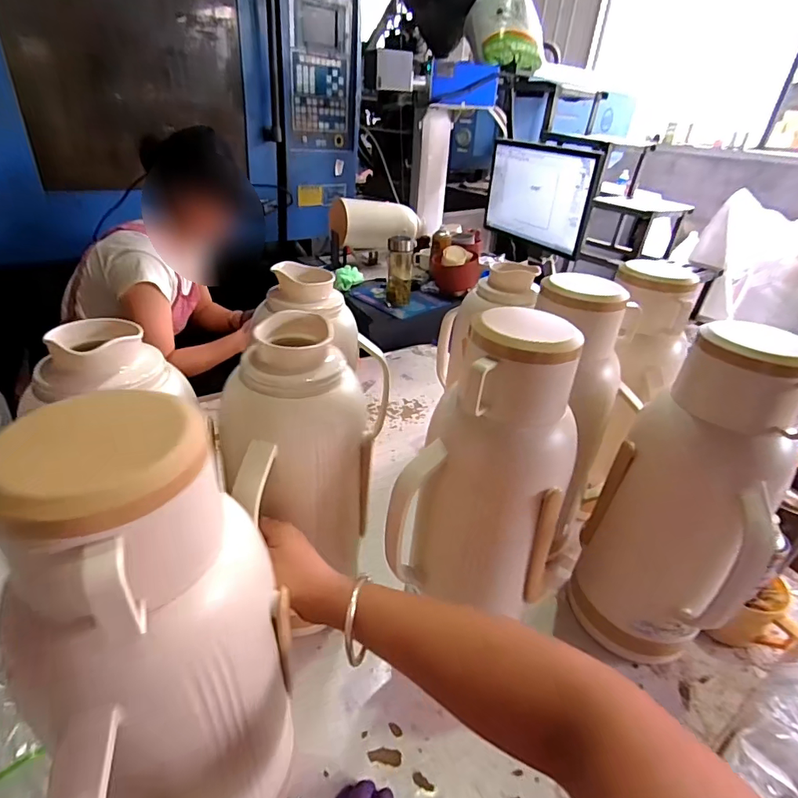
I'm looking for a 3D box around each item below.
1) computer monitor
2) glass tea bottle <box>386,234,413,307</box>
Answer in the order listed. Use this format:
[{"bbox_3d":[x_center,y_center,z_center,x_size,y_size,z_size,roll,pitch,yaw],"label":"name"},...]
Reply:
[{"bbox_3d":[0.433,-0.638,1.469,0.052,0.302,0.448,-17,37,-27],"label":"computer monitor"},{"bbox_3d":[0.001,-0.360,1.347,0.075,0.201,0.065,5,31,-1],"label":"glass tea bottle"}]

